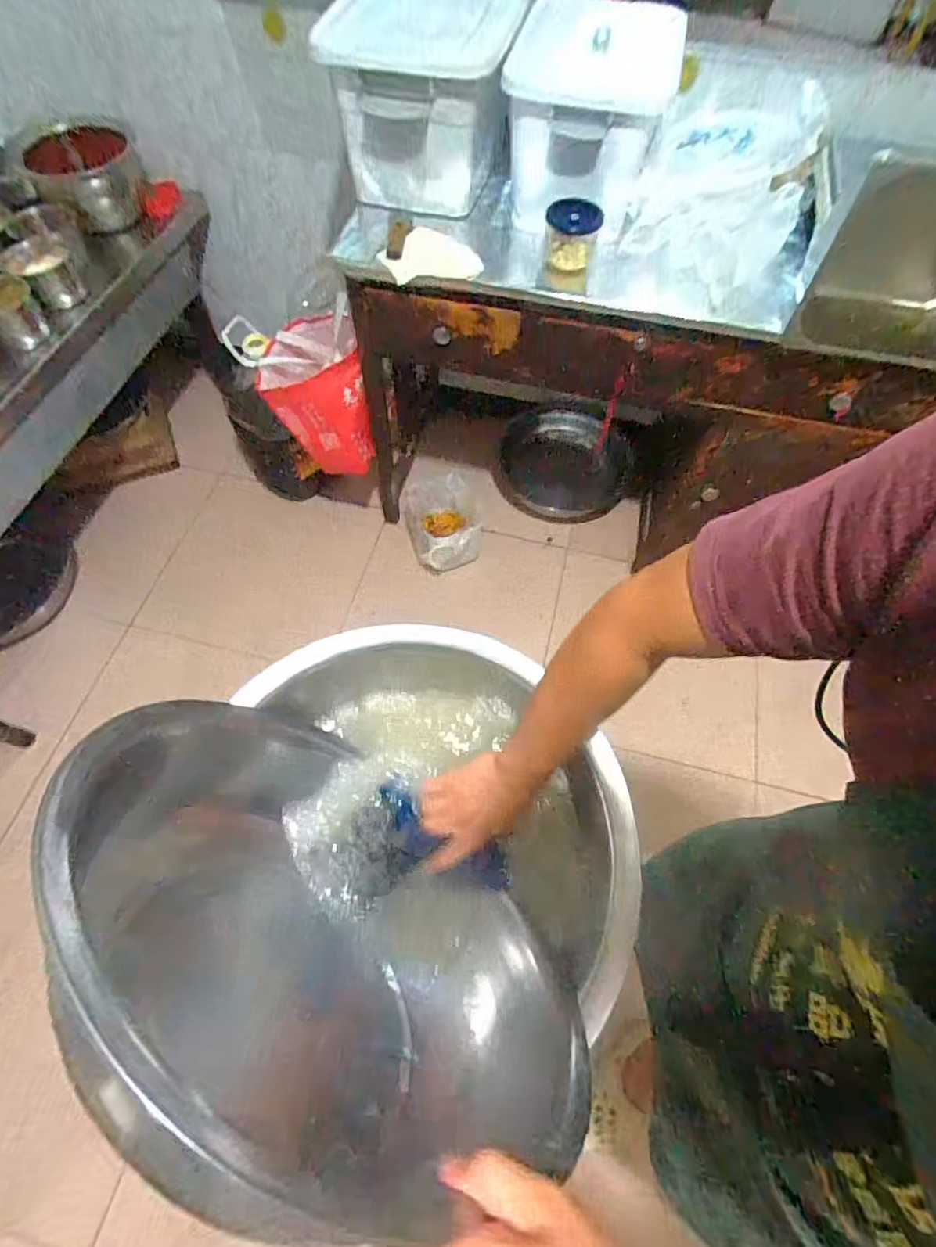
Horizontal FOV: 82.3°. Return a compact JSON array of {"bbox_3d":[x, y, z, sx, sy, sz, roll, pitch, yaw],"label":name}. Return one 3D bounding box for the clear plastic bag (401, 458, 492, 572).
[{"bbox_3d":[-0.075,-0.298,1.611,0.281,0.234,0.284,3,63,1],"label":"clear plastic bag"}]

